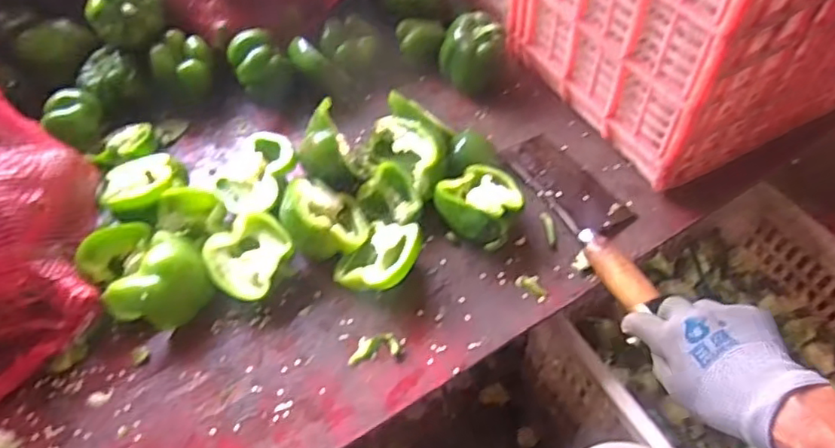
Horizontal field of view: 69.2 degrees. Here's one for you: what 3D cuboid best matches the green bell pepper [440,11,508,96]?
[{"bbox_3d":[0.067,-0.200,0.722,0.064,0.069,0.087,-28,58,-18],"label":"green bell pepper"}]

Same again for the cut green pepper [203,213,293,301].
[{"bbox_3d":[-0.156,0.035,0.575,0.074,0.051,0.072,0,54,1],"label":"cut green pepper"}]

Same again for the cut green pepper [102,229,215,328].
[{"bbox_3d":[-0.231,0.058,0.555,0.065,0.059,0.084,25,58,18],"label":"cut green pepper"}]

